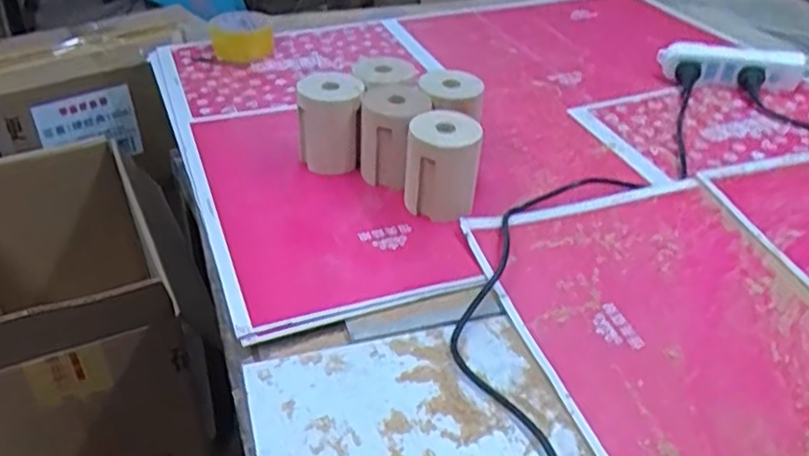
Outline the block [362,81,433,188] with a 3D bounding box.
[{"bbox_3d":[-0.012,-0.102,0.813,0.076,0.104,0.096,19,40,21],"label":"block"}]

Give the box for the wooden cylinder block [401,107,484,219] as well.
[{"bbox_3d":[0.043,-0.071,0.774,0.078,0.099,0.086,5,37,4],"label":"wooden cylinder block"}]

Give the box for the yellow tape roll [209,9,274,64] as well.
[{"bbox_3d":[-0.259,-0.307,1.113,0.096,0.043,0.098,-7,38,-12],"label":"yellow tape roll"}]

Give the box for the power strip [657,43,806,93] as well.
[{"bbox_3d":[0.482,-0.239,1.042,0.200,0.061,0.045,5,37,5],"label":"power strip"}]

